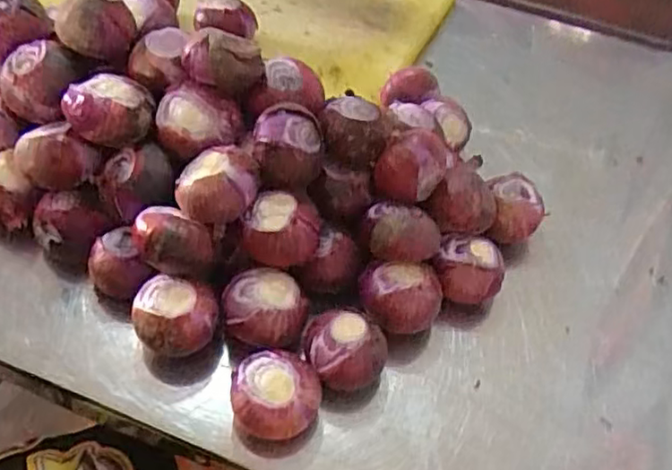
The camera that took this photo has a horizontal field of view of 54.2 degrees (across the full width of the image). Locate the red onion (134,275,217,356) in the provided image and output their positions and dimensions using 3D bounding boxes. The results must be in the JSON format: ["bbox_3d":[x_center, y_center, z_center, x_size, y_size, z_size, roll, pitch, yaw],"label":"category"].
[{"bbox_3d":[-0.103,0.057,0.426,0.050,0.044,0.043,4,48,-3],"label":"red onion"}]

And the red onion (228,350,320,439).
[{"bbox_3d":[-0.036,0.098,0.397,0.051,0.039,0.046,9,48,1],"label":"red onion"}]

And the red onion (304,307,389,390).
[{"bbox_3d":[0.005,0.074,0.420,0.052,0.040,0.049,21,50,12],"label":"red onion"}]

